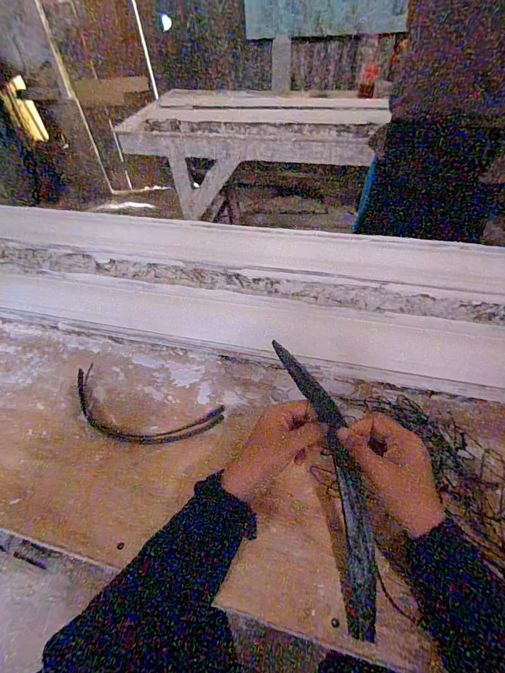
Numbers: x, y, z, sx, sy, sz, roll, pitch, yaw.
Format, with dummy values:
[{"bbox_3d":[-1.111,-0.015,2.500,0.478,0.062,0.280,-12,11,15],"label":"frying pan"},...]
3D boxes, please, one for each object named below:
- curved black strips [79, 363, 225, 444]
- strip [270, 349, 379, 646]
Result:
[{"bbox_3d":[-0.168,0.107,0.514,0.242,0.005,0.091,14,49,17],"label":"curved black strips"},{"bbox_3d":[0.089,0.142,0.370,0.072,0.282,0.020,-10,-5,-43],"label":"strip"}]

